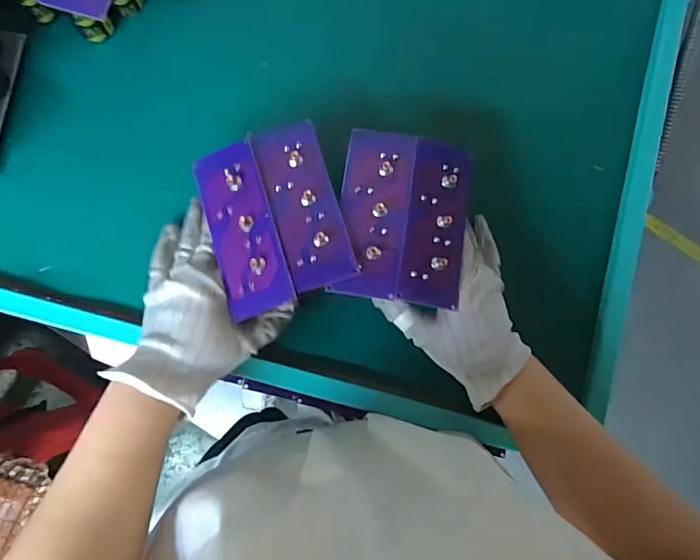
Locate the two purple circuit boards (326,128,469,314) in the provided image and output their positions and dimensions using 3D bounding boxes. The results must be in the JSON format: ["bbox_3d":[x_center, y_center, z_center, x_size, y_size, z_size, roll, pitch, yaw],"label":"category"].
[{"bbox_3d":[0.044,-0.051,0.381,0.101,0.014,0.134,8,82,-2],"label":"two purple circuit boards"}]

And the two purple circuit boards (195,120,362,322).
[{"bbox_3d":[-0.059,-0.053,0.375,0.102,0.018,0.135,-20,84,-6],"label":"two purple circuit boards"}]

